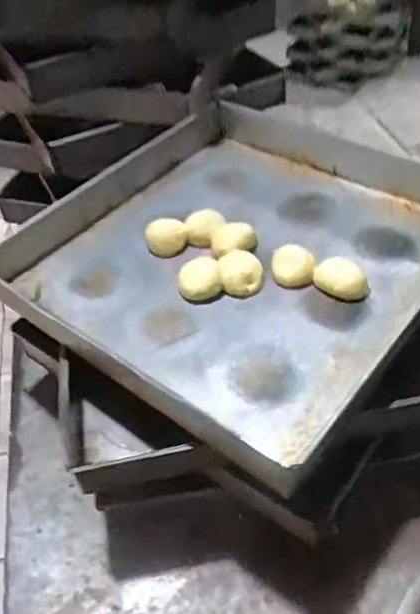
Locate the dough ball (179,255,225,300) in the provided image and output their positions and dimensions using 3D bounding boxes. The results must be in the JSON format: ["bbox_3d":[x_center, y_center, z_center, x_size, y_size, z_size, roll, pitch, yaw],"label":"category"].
[{"bbox_3d":[-0.014,-0.034,0.675,0.051,0.029,0.043,-12,45,-7],"label":"dough ball"}]

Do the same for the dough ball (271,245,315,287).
[{"bbox_3d":[0.100,-0.055,0.683,0.054,0.035,0.055,2,45,8],"label":"dough ball"}]

